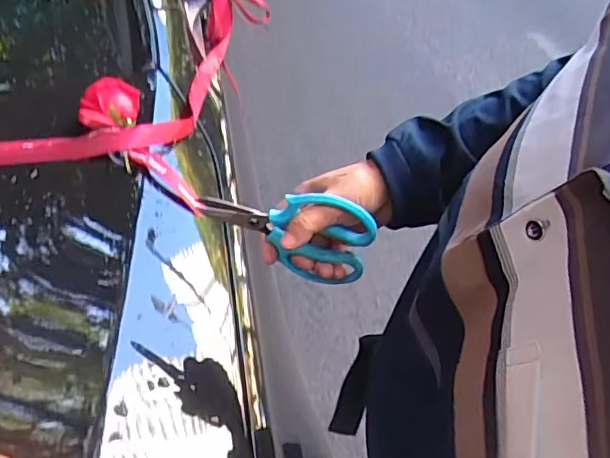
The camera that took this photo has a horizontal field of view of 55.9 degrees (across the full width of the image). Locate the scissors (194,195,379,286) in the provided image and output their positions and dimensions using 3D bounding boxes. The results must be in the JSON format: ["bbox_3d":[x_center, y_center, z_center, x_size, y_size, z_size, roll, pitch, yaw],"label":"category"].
[{"bbox_3d":[-0.019,0.003,0.513,0.155,0.099,0.025,16,44,1],"label":"scissors"}]

